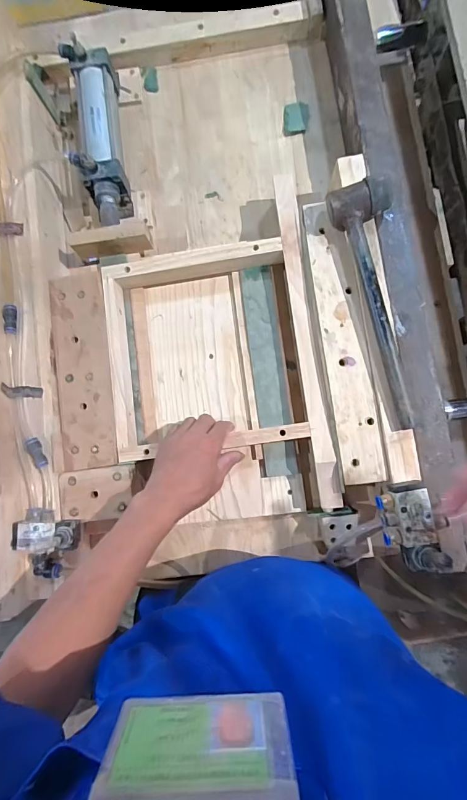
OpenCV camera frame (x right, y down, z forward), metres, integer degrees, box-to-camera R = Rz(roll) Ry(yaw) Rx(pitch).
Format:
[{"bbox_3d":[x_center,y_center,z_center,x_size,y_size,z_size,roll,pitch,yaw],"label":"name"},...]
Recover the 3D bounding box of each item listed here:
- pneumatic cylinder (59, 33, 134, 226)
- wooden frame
[{"bbox_3d":[-0.208,-0.402,0.599,0.068,0.085,0.268,-9,84,1],"label":"pneumatic cylinder"},{"bbox_3d":[-0.030,-0.067,0.559,0.294,0.062,0.452,-7,84,1],"label":"wooden frame"}]

